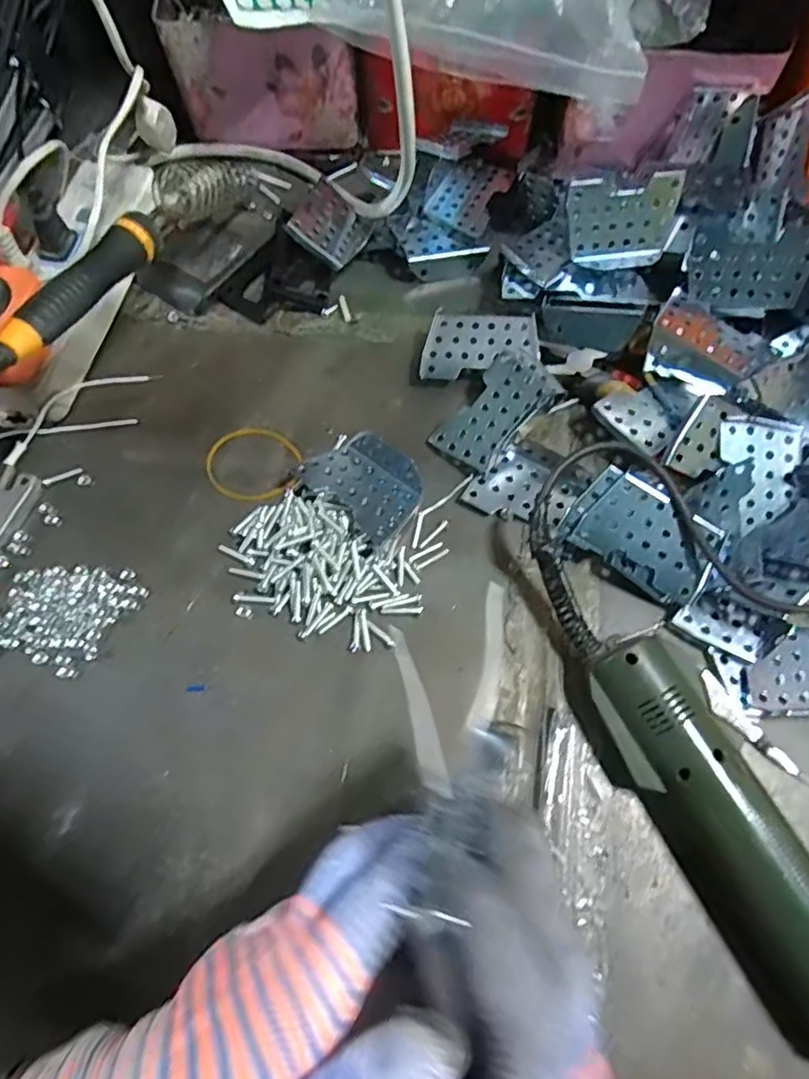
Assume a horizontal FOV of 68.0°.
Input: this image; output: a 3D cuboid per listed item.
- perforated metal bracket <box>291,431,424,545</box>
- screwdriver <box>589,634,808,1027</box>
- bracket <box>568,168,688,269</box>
[{"bbox_3d":[-0.018,-0.033,0.351,0.066,0.020,0.057,40,73,15],"label":"perforated metal bracket"},{"bbox_3d":[0.158,0.153,0.262,0.045,0.040,0.235,-26,70,-10],"label":"screwdriver"},{"bbox_3d":[0.138,-0.202,0.382,0.068,0.049,0.014,-5,34,0],"label":"bracket"}]

